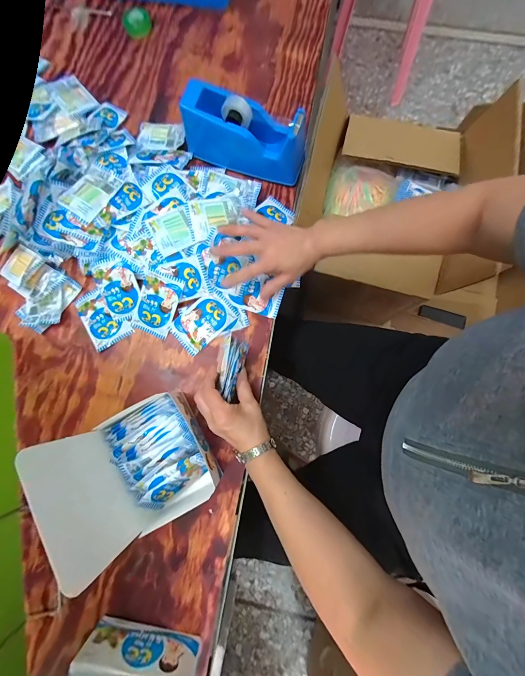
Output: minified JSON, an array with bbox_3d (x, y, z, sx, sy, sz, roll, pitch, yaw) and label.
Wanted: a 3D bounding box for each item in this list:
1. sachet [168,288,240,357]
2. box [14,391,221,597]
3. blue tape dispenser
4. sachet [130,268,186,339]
[{"bbox_3d":[-0.097,-0.028,0.479,0.102,0.013,0.066,-42,81,-6],"label":"sachet"},{"bbox_3d":[-0.142,0.156,0.354,0.117,0.188,0.146,-29,80,-3],"label":"box"},{"bbox_3d":[-0.032,-0.338,0.498,0.208,0.102,0.070,18,81,5],"label":"blue tape dispenser"},{"bbox_3d":[-0.173,-0.056,0.475,0.065,0.007,0.103,22,99,3],"label":"sachet"}]

